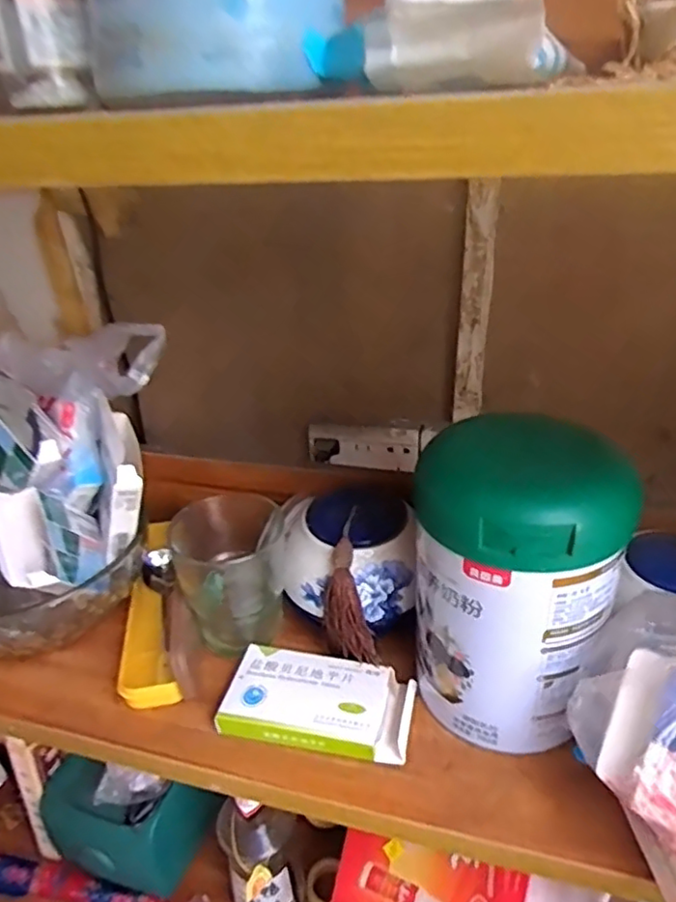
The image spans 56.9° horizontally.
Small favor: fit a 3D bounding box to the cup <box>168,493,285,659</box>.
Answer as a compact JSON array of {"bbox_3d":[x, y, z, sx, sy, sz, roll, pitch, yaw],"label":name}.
[{"bbox_3d":[-0.084,0.101,0.498,0.087,0.105,0.087,-9,31,-8],"label":"cup"}]

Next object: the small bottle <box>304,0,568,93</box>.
[{"bbox_3d":[0.034,-0.162,0.249,0.104,0.032,0.016,12,34,26],"label":"small bottle"}]

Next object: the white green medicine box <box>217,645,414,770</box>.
[{"bbox_3d":[-0.013,0.180,0.445,0.129,0.021,0.068,5,32,16],"label":"white green medicine box"}]

